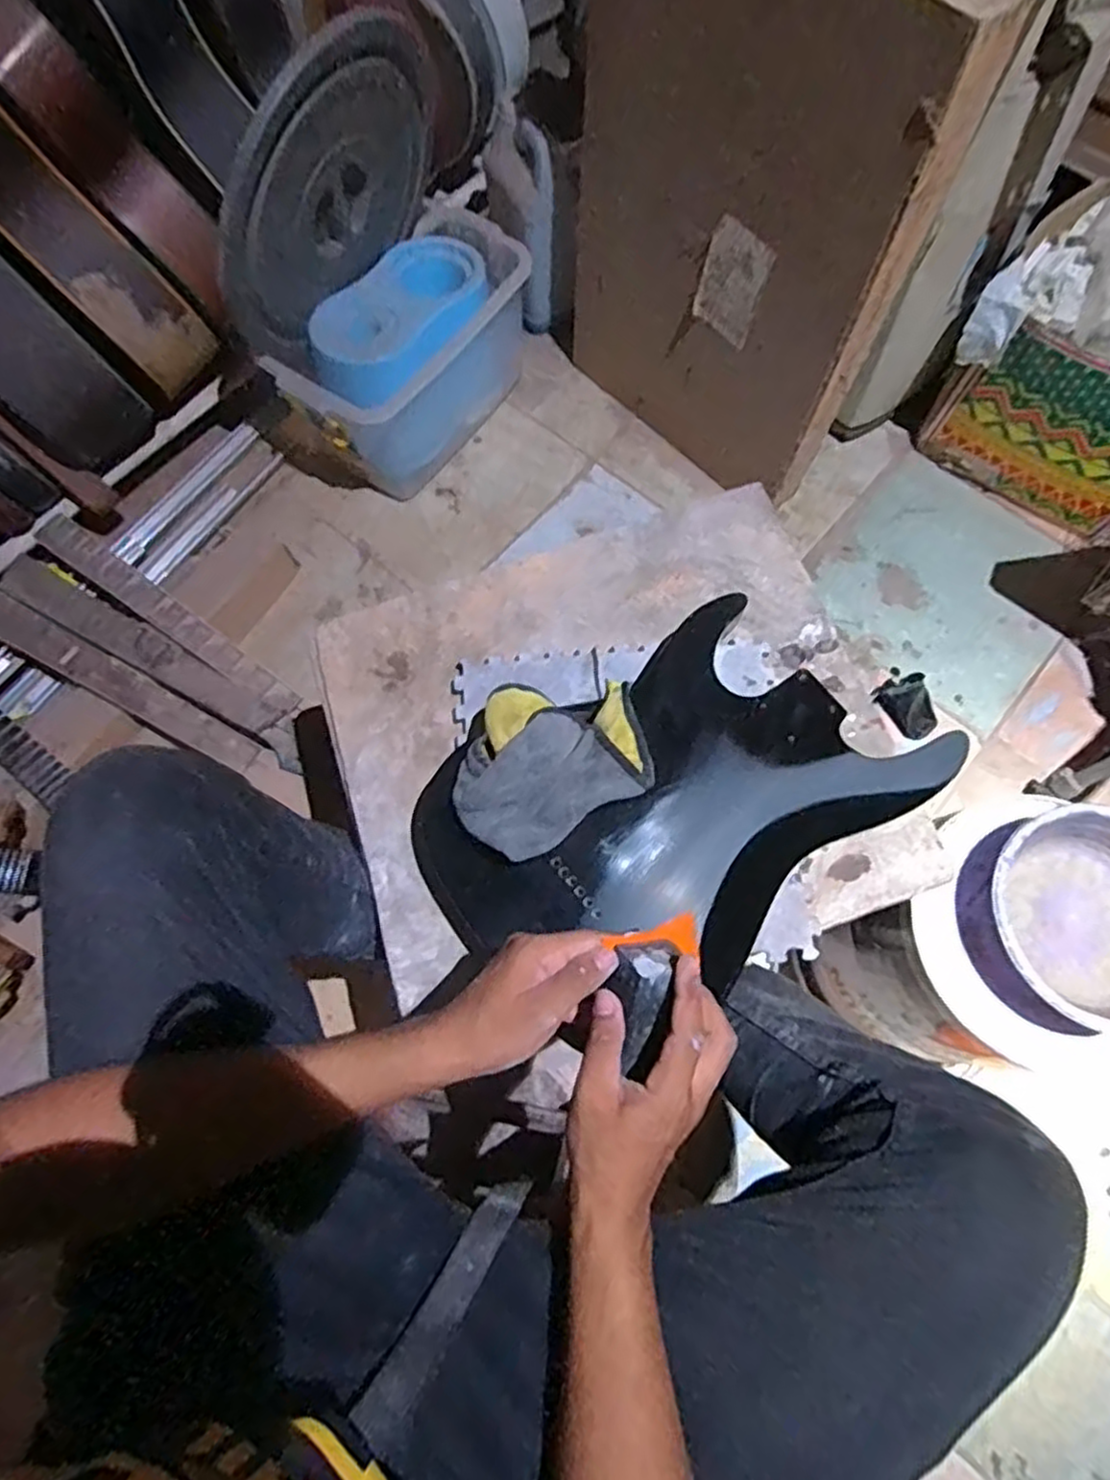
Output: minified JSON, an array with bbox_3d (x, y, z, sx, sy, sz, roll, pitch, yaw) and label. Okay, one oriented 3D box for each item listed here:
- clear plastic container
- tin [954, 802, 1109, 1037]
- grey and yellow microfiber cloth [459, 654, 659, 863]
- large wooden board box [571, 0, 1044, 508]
[{"bbox_3d":[-0.224,-0.652,1.236,0.212,0.228,0.462,36,76,11],"label":"clear plastic container"},{"bbox_3d":[0.500,0.166,0.690,0.187,0.069,0.188,0,71,1],"label":"tin"},{"bbox_3d":[-0.007,0.012,0.611,0.174,0.037,0.140,-31,74,-9],"label":"grey and yellow microfiber cloth"},{"bbox_3d":[0.227,-0.698,0.993,0.079,0.678,0.511,-35,73,-16],"label":"large wooden board box"}]

